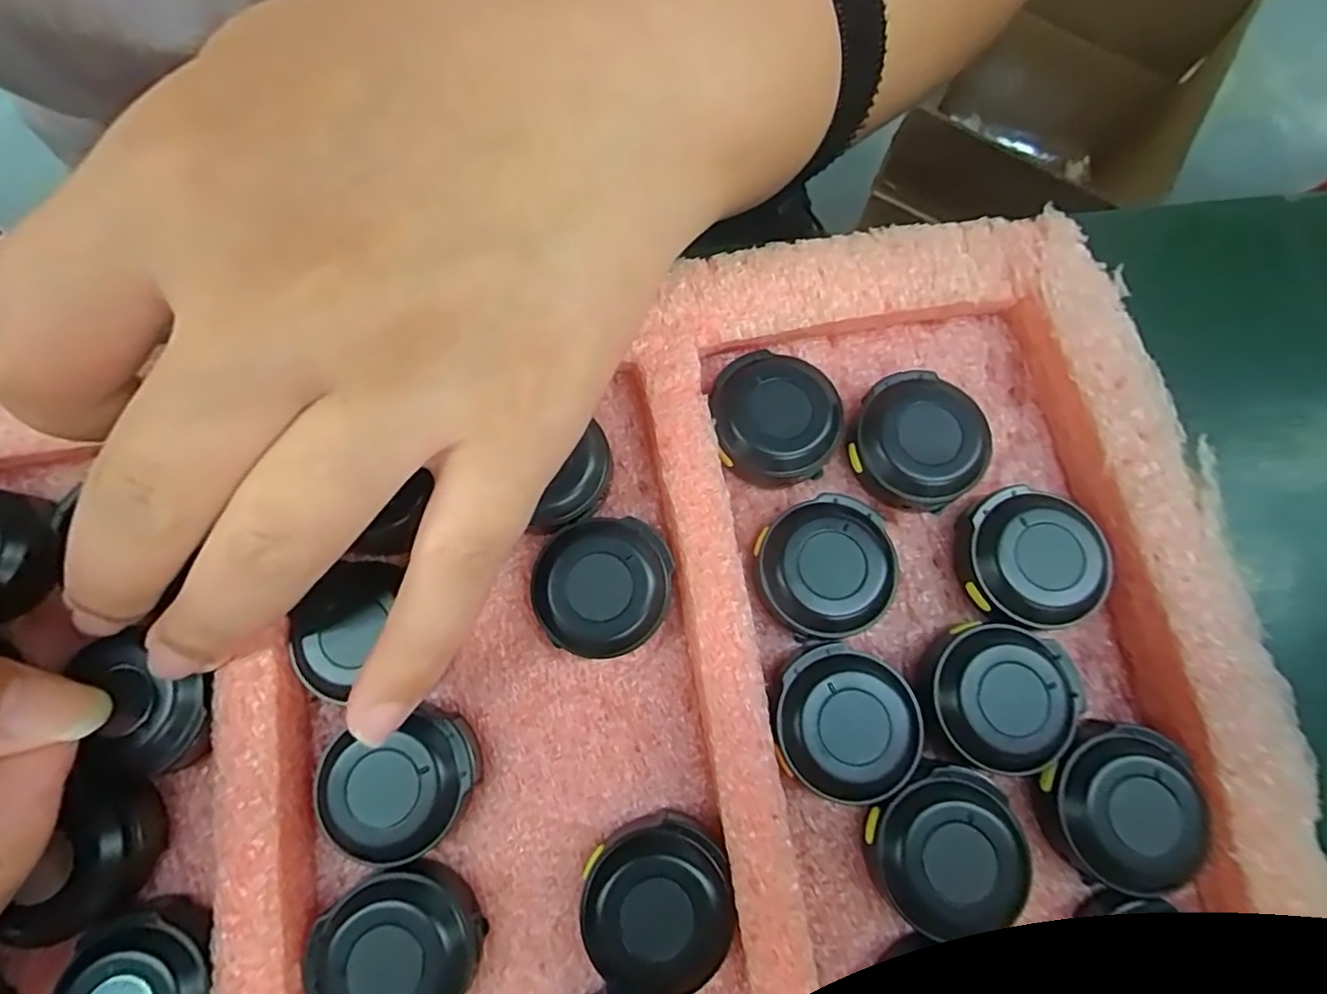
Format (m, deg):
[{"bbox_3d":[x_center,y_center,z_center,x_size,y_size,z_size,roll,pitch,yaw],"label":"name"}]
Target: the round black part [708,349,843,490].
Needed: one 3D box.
[{"bbox_3d":[0.026,-0.018,0.148,0.028,0.011,0.030,0,76,1],"label":"round black part"}]

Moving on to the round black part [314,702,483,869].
[{"bbox_3d":[-0.053,0.059,0.130,0.031,0.012,0.026,-19,77,-4],"label":"round black part"}]

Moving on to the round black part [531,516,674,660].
[{"bbox_3d":[-0.013,0.020,0.139,0.028,0.012,0.029,0,76,1],"label":"round black part"}]

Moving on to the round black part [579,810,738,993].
[{"bbox_3d":[-0.001,0.080,0.125,0.029,0.011,0.029,0,76,1],"label":"round black part"}]

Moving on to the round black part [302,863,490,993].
[{"bbox_3d":[-0.051,0.088,0.123,0.030,0.012,0.028,0,76,1],"label":"round black part"}]

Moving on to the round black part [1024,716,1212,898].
[{"bbox_3d":[0.091,0.060,0.125,0.028,0.012,0.026,0,76,1],"label":"round black part"}]

